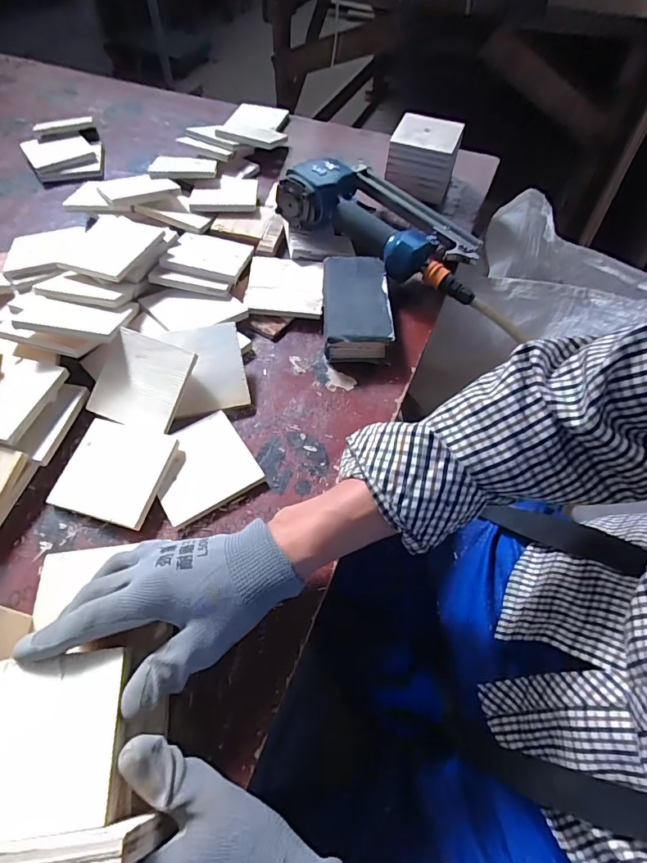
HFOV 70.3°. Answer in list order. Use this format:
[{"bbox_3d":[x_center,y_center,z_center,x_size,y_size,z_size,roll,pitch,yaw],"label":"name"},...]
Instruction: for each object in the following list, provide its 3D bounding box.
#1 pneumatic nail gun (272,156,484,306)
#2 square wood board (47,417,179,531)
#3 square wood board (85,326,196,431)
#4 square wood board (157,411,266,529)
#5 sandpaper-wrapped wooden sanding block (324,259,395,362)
[{"bbox_3d":[0.091,-0.277,0.575,0.259,0.070,0.151,27,61,15],"label":"pneumatic nail gun"},{"bbox_3d":[-0.192,0.037,0.424,0.090,0.013,0.091,14,60,7],"label":"square wood board"},{"bbox_3d":[-0.181,-0.050,0.456,0.089,0.005,0.088,19,85,10],"label":"square wood board"},{"bbox_3d":[-0.115,0.033,0.432,0.090,0.006,0.088,-30,69,-19],"label":"square wood board"},{"bbox_3d":[0.038,-0.143,0.536,0.078,0.037,0.143,-1,58,-1],"label":"sandpaper-wrapped wooden sanding block"}]

